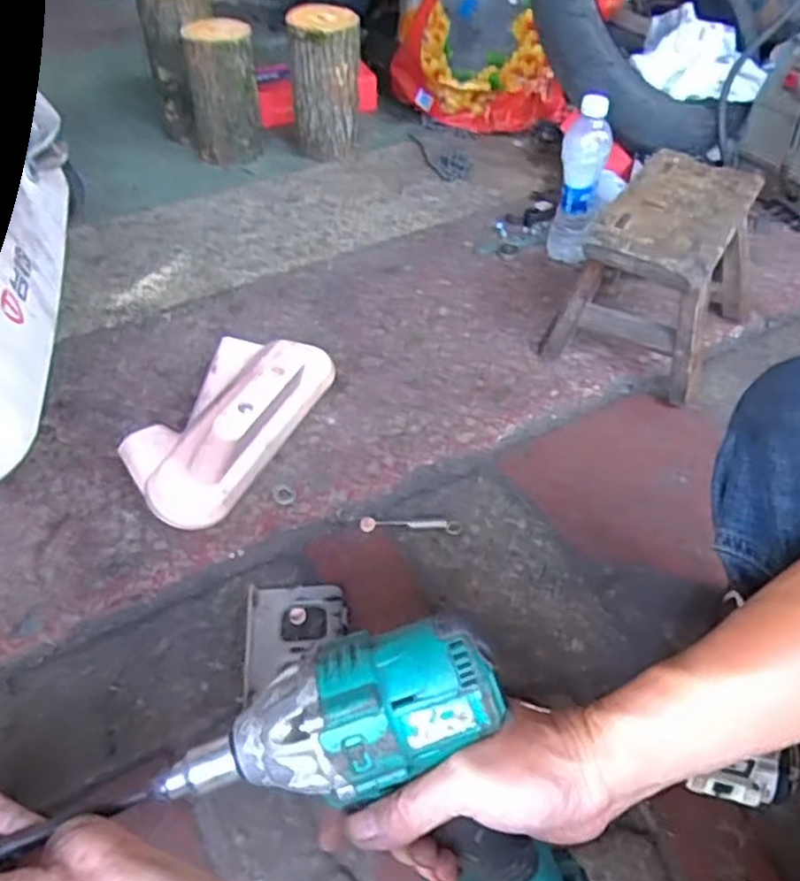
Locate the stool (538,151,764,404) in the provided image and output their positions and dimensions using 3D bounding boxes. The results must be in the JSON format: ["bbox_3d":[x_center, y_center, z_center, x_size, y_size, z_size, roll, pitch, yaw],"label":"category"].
[{"bbox_3d":[0.321,-0.202,0.867,0.184,0.190,0.259,28,53,23],"label":"stool"}]

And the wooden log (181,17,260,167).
[{"bbox_3d":[-0.303,-0.592,1.224,0.114,0.207,0.101,-9,49,-8],"label":"wooden log"}]

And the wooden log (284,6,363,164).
[{"bbox_3d":[-0.128,-0.612,1.231,0.117,0.221,0.096,-1,48,-2],"label":"wooden log"}]

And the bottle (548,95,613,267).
[{"bbox_3d":[0.251,-0.360,0.996,0.065,0.222,0.076,12,49,10],"label":"bottle"}]

